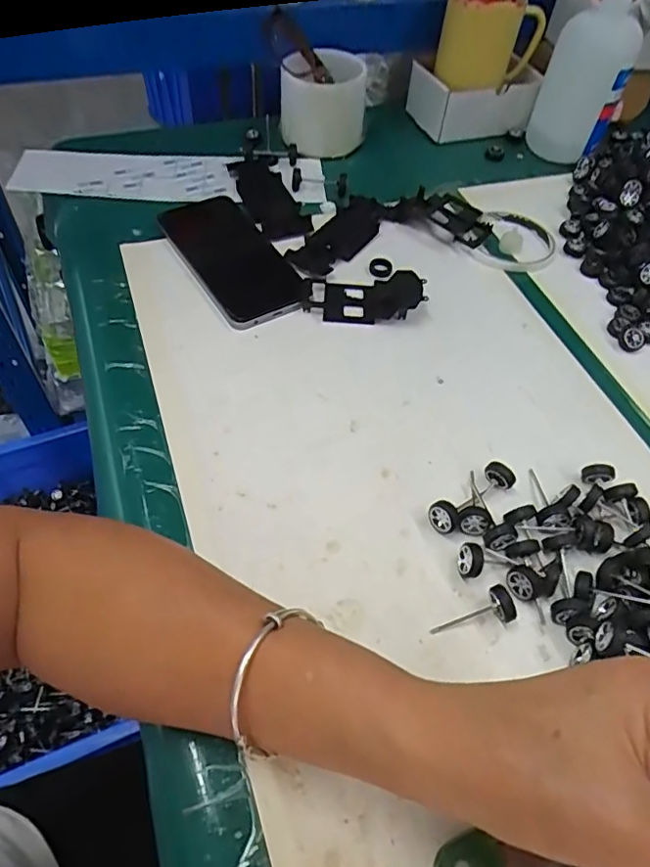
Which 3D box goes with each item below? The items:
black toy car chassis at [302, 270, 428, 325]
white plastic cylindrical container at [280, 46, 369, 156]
[{"bbox_3d":[0.031,-0.114,0.463,0.094,0.019,0.047,-4,54,-7],"label":"black toy car chassis"},{"bbox_3d":[-0.001,-0.350,0.598,0.087,0.078,0.107,2,54,-2],"label":"white plastic cylindrical container"}]

